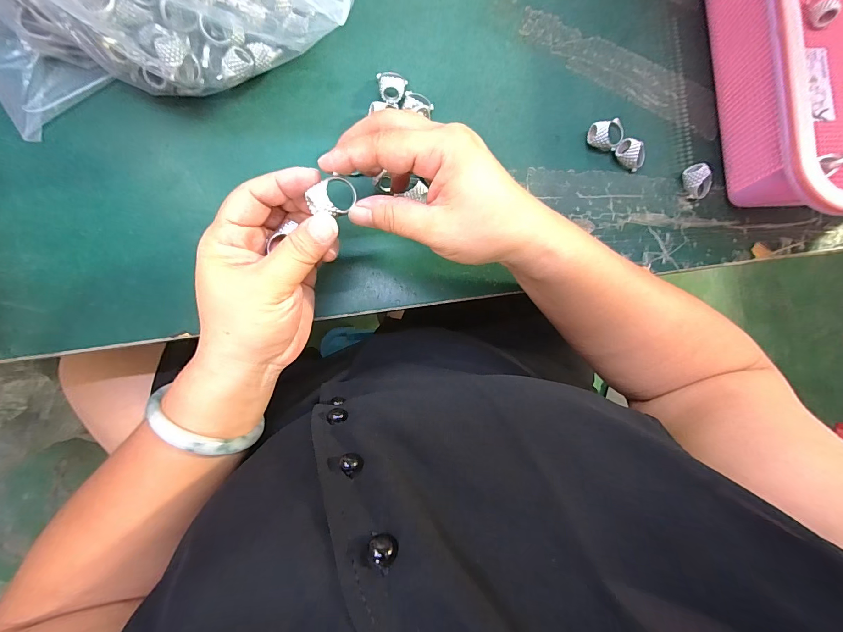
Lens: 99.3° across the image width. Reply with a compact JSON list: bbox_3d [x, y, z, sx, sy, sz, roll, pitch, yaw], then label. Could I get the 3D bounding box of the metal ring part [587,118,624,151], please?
[{"bbox_3d":[0.156,-0.153,0.303,0.027,0.018,0.021,-18,88,-6],"label":"metal ring part"}]

